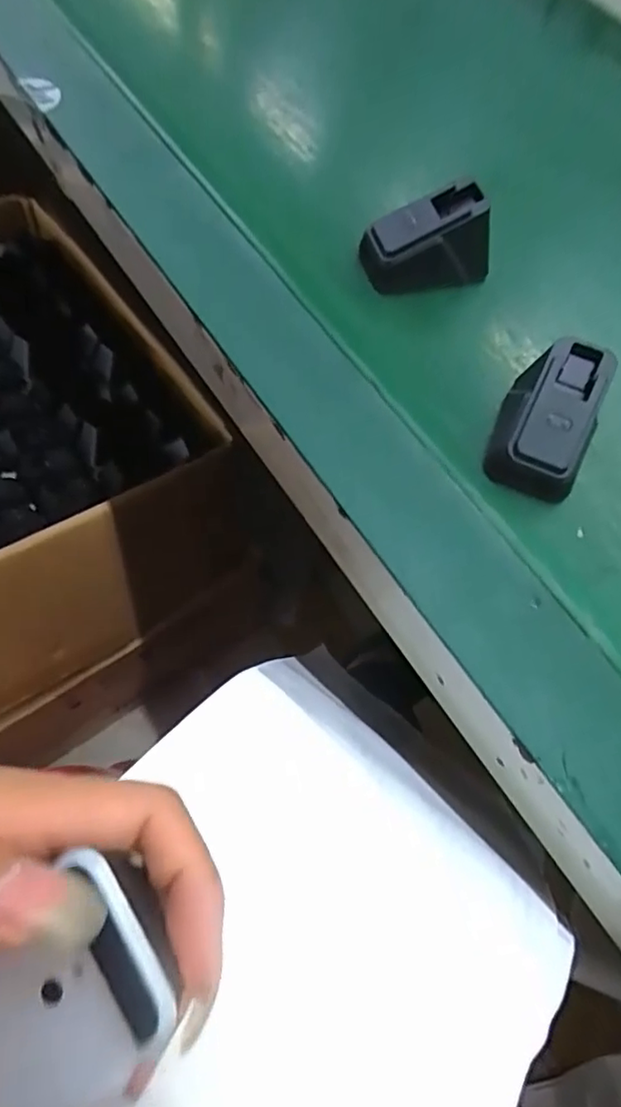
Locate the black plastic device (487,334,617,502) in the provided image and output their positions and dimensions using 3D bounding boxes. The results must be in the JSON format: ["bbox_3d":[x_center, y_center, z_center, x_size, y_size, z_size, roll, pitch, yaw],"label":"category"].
[{"bbox_3d":[0.110,-0.062,0.280,0.043,0.040,0.059,23,65,7],"label":"black plastic device"}]

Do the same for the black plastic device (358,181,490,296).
[{"bbox_3d":[0.063,-0.170,0.330,0.073,0.040,0.039,-10,65,-9],"label":"black plastic device"}]

